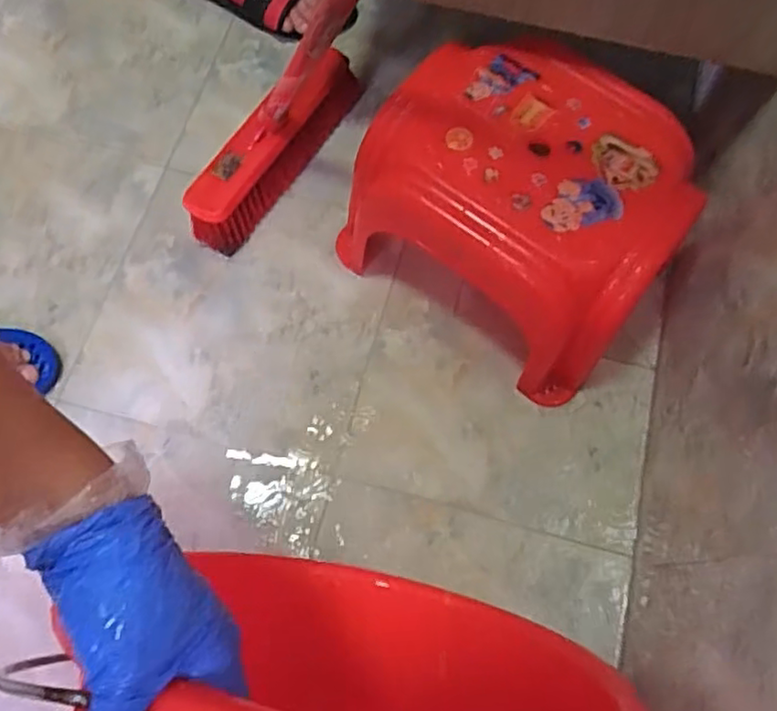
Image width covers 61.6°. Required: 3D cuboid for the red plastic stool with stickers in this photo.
[{"bbox_3d":[0.124,-0.140,0.659,0.288,0.204,0.218,30,71,11],"label":"red plastic stool with stickers"}]

